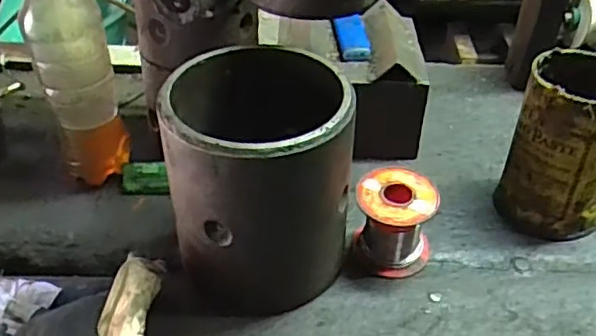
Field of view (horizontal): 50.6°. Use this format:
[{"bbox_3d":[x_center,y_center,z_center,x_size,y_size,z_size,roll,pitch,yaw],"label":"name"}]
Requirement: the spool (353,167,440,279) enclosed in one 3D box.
[{"bbox_3d":[0.064,0.037,0.419,0.050,0.057,0.045,5,37,6],"label":"spool"}]

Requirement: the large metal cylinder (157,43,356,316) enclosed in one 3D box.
[{"bbox_3d":[-0.022,0.011,0.396,0.105,0.135,0.108,0,37,0],"label":"large metal cylinder"}]

